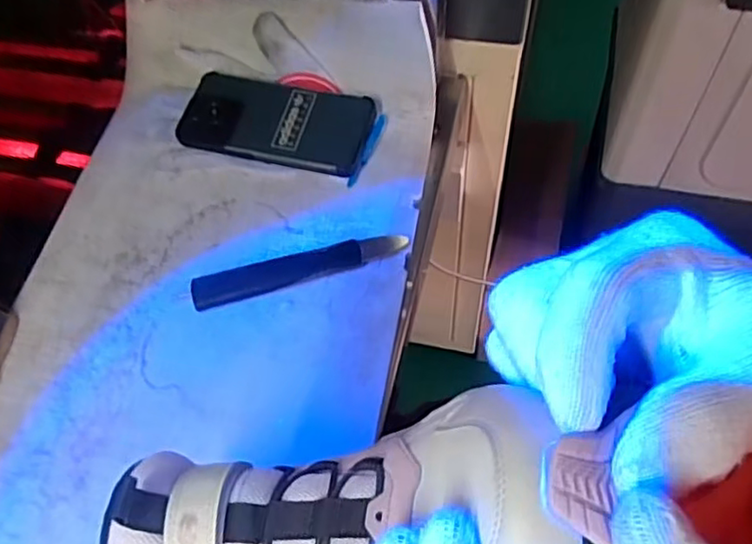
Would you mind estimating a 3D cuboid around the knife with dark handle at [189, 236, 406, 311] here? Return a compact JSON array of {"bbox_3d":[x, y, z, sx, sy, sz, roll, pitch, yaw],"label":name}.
[{"bbox_3d":[-0.059,-0.003,0.507,0.167,0.013,0.027,-13,60,-5],"label":"knife with dark handle"}]

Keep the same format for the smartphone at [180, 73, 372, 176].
[{"bbox_3d":[-0.087,-0.133,0.570,0.162,0.013,0.080,13,72,11],"label":"smartphone"}]

